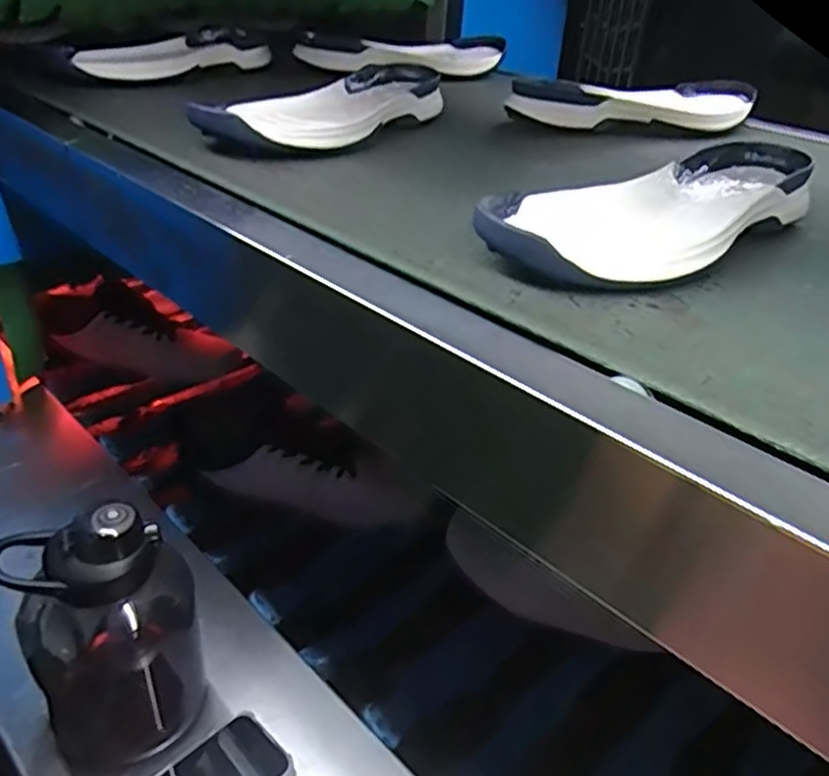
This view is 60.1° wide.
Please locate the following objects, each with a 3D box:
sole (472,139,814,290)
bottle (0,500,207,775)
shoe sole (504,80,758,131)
[{"bbox_3d":[0.192,-0.136,0.535,0.340,0.051,0.115,-27,43,-33],"label":"sole"},{"bbox_3d":[-0.245,0.194,0.575,0.121,0.216,0.100,-26,42,-32],"label":"bottle"},{"bbox_3d":[0.281,-0.348,0.878,0.335,0.055,0.114,-17,38,-22],"label":"shoe sole"}]

